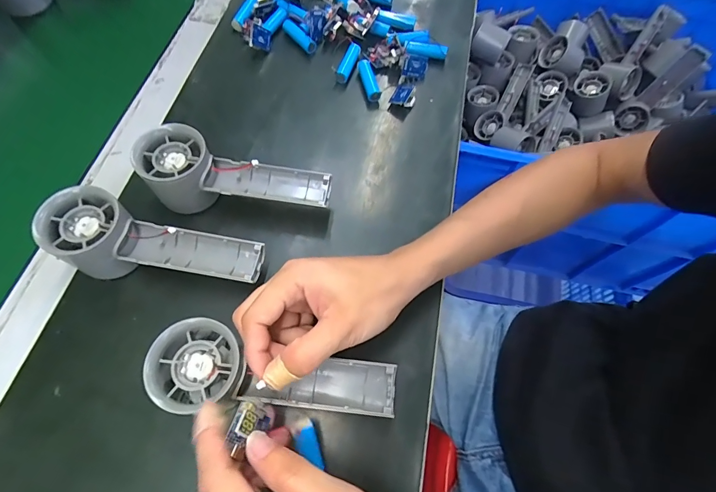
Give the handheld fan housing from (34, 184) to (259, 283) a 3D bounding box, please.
[{"bbox_3d":[-0.153,0.006,0.292,0.148,0.064,0.056,15,65,4],"label":"handheld fan housing"}]

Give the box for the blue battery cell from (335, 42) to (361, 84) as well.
[{"bbox_3d":[-0.011,-0.208,0.424,0.017,0.016,0.049,23,86,8],"label":"blue battery cell"}]

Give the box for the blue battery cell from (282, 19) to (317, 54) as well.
[{"bbox_3d":[-0.068,-0.244,0.441,0.014,0.017,0.052,-38,73,-18],"label":"blue battery cell"}]

